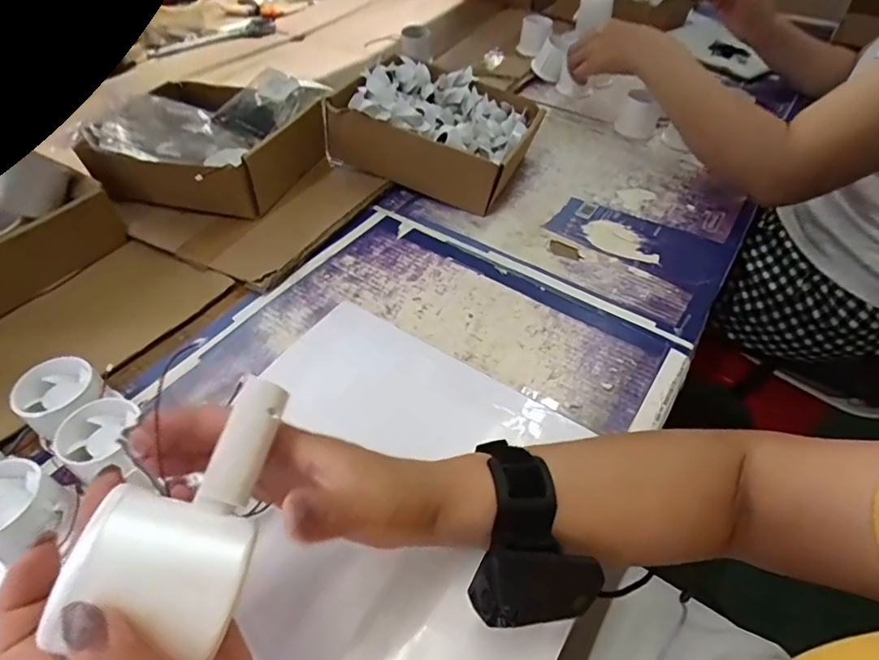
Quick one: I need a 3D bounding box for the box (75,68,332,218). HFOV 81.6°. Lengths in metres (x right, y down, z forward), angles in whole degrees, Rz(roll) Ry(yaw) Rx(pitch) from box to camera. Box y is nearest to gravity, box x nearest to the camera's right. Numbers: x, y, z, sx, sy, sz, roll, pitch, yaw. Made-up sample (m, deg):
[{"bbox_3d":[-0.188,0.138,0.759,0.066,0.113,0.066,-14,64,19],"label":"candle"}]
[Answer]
[{"bbox_3d":[-0.257,-0.219,0.598,0.193,0.086,0.192,12,48,10],"label":"box"}]

